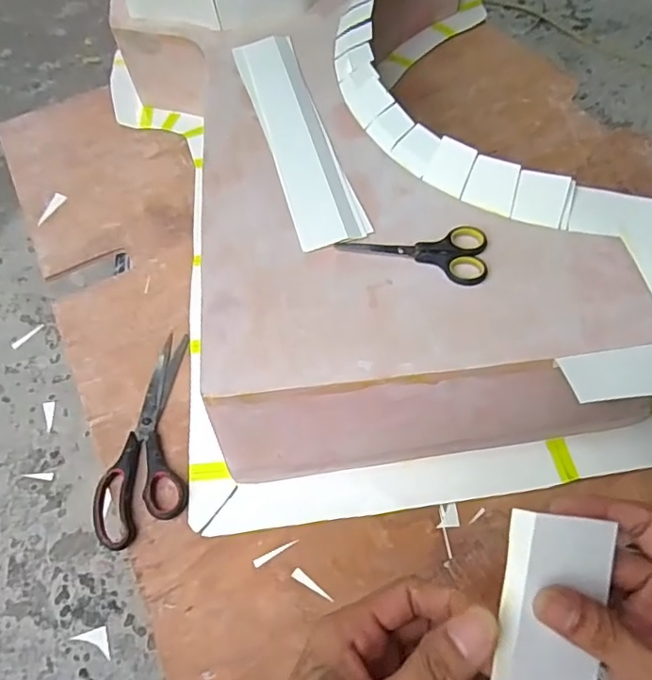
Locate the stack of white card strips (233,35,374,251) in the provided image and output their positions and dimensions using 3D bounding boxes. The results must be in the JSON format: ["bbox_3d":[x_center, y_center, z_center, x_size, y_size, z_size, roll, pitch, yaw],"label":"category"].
[{"bbox_3d":[-0.036,-0.239,0.619,0.070,0.007,0.357,-15,59,-5],"label":"stack of white card strips"}]

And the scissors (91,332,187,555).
[{"bbox_3d":[-0.188,0.095,0.582,0.087,0.015,0.233,-5,59,1],"label":"scissors"}]

